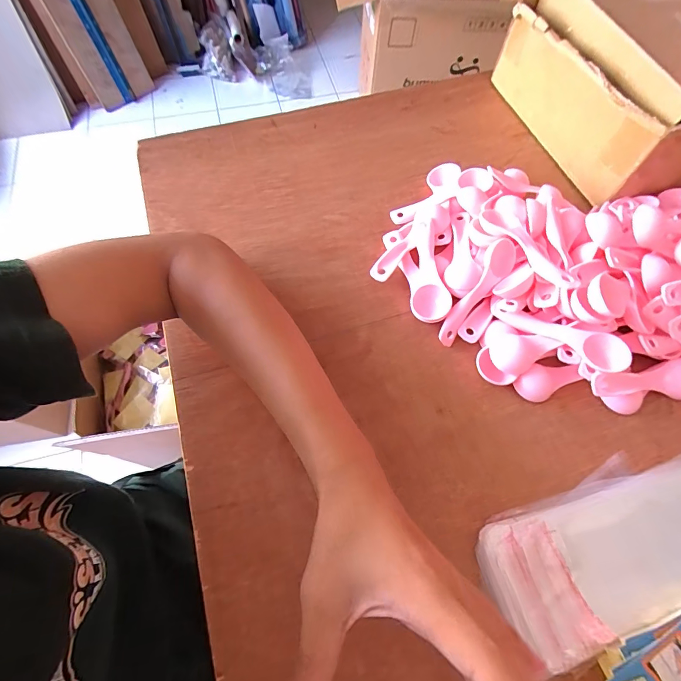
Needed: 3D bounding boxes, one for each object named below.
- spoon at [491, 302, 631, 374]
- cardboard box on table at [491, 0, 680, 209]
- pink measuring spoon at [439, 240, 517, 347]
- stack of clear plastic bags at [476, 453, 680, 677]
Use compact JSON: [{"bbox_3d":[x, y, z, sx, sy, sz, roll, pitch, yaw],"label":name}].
[{"bbox_3d":[0.194,-0.006,0.338,0.115,0.012,0.031,26,82,24],"label":"spoon"},{"bbox_3d":[0.392,-0.325,0.465,0.287,0.124,0.280,-13,66,-7],"label":"cardboard box on table"},{"bbox_3d":[0.130,-0.046,0.359,0.027,0.021,0.115,37,89,15],"label":"pink measuring spoon"},{"bbox_3d":[0.219,0.152,0.286,0.225,0.023,0.097,-16,66,-9],"label":"stack of clear plastic bags"}]

